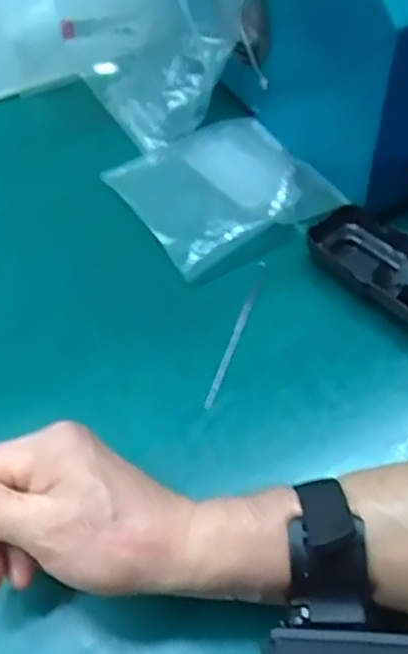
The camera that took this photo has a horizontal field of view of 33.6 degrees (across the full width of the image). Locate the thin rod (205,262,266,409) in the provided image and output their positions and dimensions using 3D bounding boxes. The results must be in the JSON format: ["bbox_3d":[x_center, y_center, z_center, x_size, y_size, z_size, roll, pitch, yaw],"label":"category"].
[{"bbox_3d":[0.024,0.001,0.460,0.008,0.005,0.122,16,57,11],"label":"thin rod"}]

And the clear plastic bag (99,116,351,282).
[{"bbox_3d":[0.012,-0.114,0.524,0.135,0.033,0.135,-25,59,-16],"label":"clear plastic bag"}]

